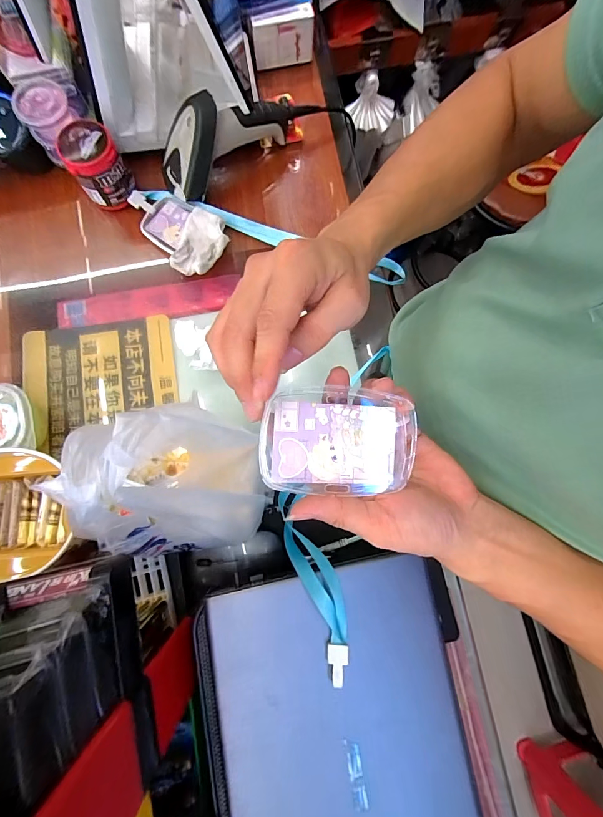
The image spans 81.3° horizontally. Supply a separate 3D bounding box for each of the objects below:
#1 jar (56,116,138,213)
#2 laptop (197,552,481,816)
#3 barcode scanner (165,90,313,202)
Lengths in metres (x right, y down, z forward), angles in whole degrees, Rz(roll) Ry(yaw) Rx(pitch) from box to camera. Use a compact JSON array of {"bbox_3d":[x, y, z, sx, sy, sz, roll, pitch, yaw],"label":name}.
[{"bbox_3d":[-0.264,-0.316,0.456,0.066,0.074,0.070,-31,82,-6],"label":"jar"},{"bbox_3d":[0.046,0.333,0.324,0.225,0.020,0.355,-9,84,-12],"label":"laptop"},{"bbox_3d":[-0.091,-0.366,0.461,0.209,0.097,0.059,-35,83,-7],"label":"barcode scanner"}]

